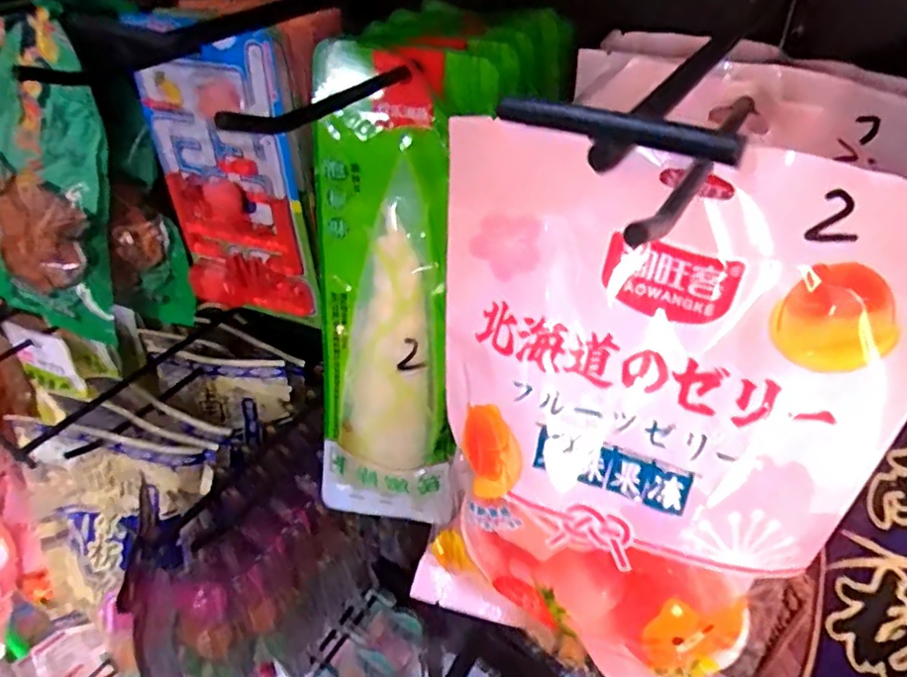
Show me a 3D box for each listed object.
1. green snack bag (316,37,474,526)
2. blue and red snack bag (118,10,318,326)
[{"bbox_3d":[-0.038,-0.009,0.336,0.079,0.264,0.028,7,26,12],"label":"green snack bag"},{"bbox_3d":[-0.128,-0.090,0.364,0.099,0.167,0.023,14,36,20],"label":"blue and red snack bag"}]

